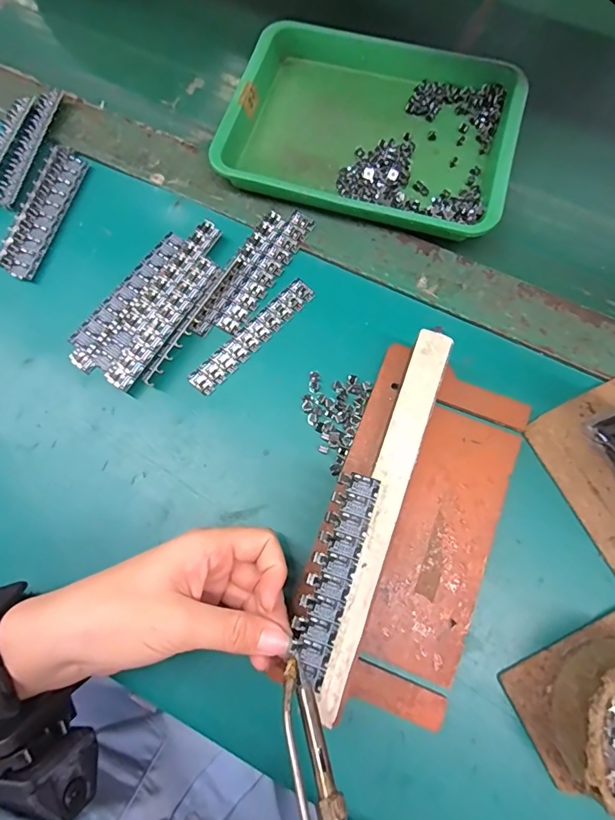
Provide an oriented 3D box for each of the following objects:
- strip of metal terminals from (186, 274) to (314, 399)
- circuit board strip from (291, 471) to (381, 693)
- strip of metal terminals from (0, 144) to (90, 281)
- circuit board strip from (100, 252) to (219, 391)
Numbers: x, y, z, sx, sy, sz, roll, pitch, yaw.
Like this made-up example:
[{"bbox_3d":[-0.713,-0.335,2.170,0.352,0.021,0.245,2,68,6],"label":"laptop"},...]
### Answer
[{"bbox_3d":[-0.039,-0.054,0.317,0.019,0.004,0.107,43,79,12],"label":"strip of metal terminals"},{"bbox_3d":[0.014,0.085,0.236,0.024,0.004,0.105,16,75,6],"label":"circuit board strip"},{"bbox_3d":[-0.203,-0.154,0.343,0.030,0.008,0.117,13,74,5],"label":"strip of metal terminals"},{"bbox_3d":[-0.099,-0.061,0.316,0.021,0.008,0.110,33,77,10],"label":"circuit board strip"}]

